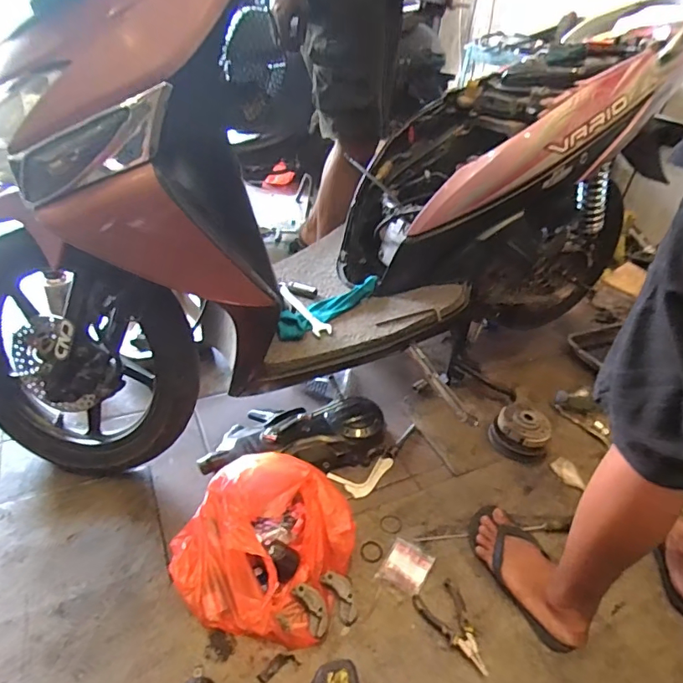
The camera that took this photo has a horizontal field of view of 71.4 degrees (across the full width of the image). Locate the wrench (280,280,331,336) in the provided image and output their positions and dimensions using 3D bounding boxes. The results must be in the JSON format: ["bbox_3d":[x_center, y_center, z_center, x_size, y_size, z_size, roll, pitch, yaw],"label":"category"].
[{"bbox_3d":[-0.087,-0.077,1.052,0.039,0.014,0.198,-17,42,-31],"label":"wrench"}]

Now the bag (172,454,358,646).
[{"bbox_3d":[-0.135,0.358,0.861,0.294,0.120,0.292,20,37,17],"label":"bag"}]

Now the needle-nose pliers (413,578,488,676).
[{"bbox_3d":[0.201,0.480,0.813,0.079,0.013,0.148,-21,44,-34],"label":"needle-nose pliers"}]

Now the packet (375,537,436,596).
[{"bbox_3d":[0.120,0.419,0.883,0.079,0.008,0.091,24,38,22],"label":"packet"}]

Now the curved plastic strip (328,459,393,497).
[{"bbox_3d":[0.058,0.304,1.061,0.160,0.010,0.076,-11,39,-25],"label":"curved plastic strip"}]

